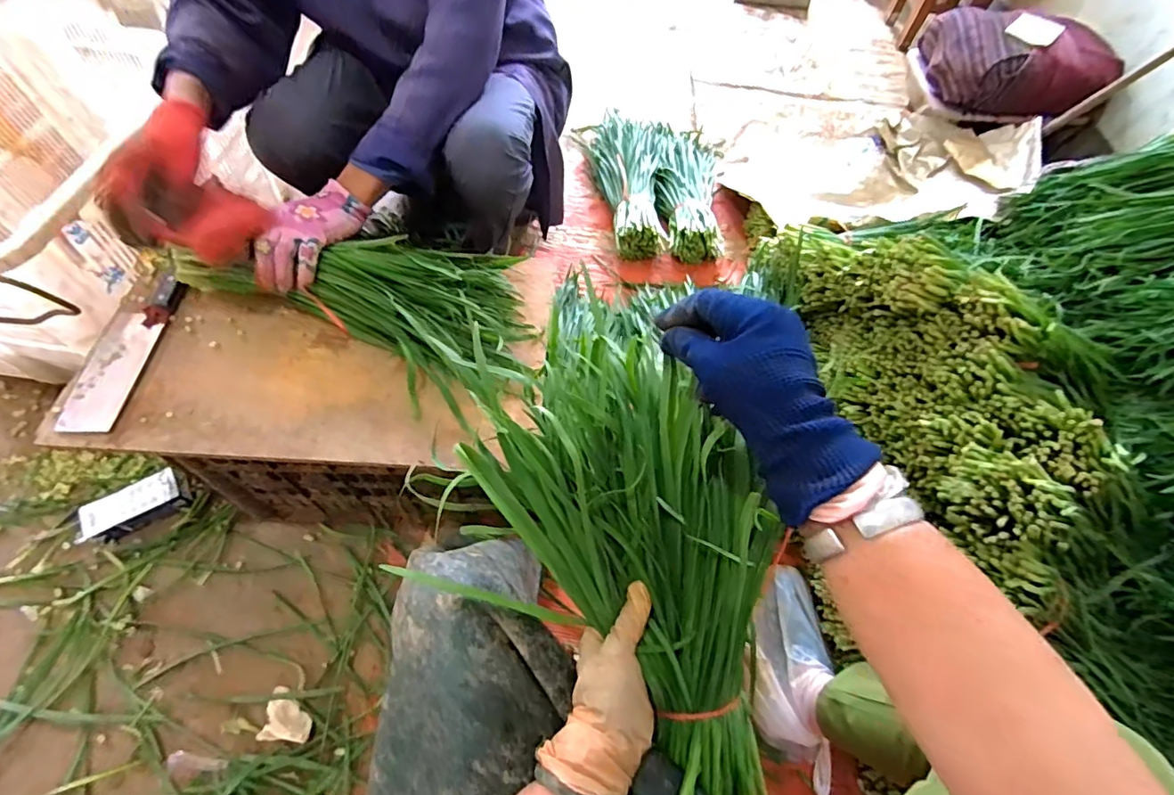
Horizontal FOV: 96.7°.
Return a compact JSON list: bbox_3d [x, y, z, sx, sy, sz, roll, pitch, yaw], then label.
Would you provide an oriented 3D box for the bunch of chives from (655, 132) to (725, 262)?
[{"bbox_3d":[0.248,-0.515,1.270,0.159,0.092,0.448,7,59,0],"label":"bunch of chives"}]

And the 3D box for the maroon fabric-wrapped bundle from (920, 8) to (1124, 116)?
[{"bbox_3d":[1.073,-0.832,1.320,0.404,0.143,0.303,18,59,6],"label":"maroon fabric-wrapped bundle"}]

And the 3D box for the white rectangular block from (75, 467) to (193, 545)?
[{"bbox_3d":[-0.700,0.171,0.802,0.156,0.051,0.065,-30,66,-20],"label":"white rectangular block"}]

